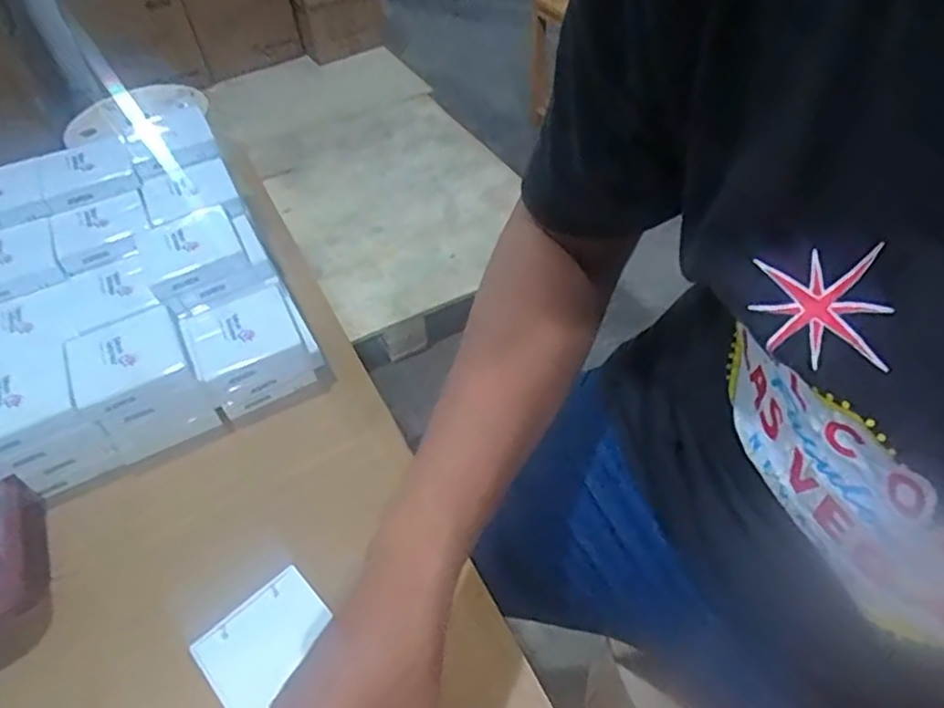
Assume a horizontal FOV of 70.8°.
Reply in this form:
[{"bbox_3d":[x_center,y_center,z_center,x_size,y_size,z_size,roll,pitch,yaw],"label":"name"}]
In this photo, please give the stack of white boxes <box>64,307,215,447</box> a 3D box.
[{"bbox_3d":[-0.283,0.026,0.576,0.085,0.088,0.086,-27,51,-18],"label":"stack of white boxes"}]

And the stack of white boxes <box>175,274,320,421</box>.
[{"bbox_3d":[-0.201,-0.006,0.611,0.097,0.072,0.089,-24,50,-16],"label":"stack of white boxes"}]

